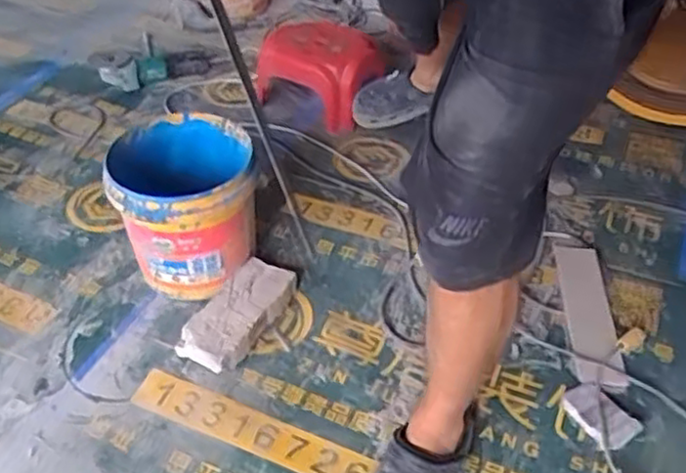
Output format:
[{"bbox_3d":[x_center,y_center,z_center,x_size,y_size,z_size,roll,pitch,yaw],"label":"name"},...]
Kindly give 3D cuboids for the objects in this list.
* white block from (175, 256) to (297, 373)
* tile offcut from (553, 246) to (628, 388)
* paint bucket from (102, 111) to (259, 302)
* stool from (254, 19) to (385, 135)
[{"bbox_3d":[-0.171,0.123,1.164,0.106,0.053,0.224,22,47,23],"label":"white block"},{"bbox_3d":[0.415,0.123,1.181,0.081,0.009,0.299,4,42,1],"label":"tile offcut"},{"bbox_3d":[-0.272,-0.054,1.225,0.225,0.241,0.255,-8,43,-8],"label":"paint bucket"},{"bbox_3d":[-0.043,-0.400,1.640,0.267,0.159,0.264,13,44,15],"label":"stool"}]

